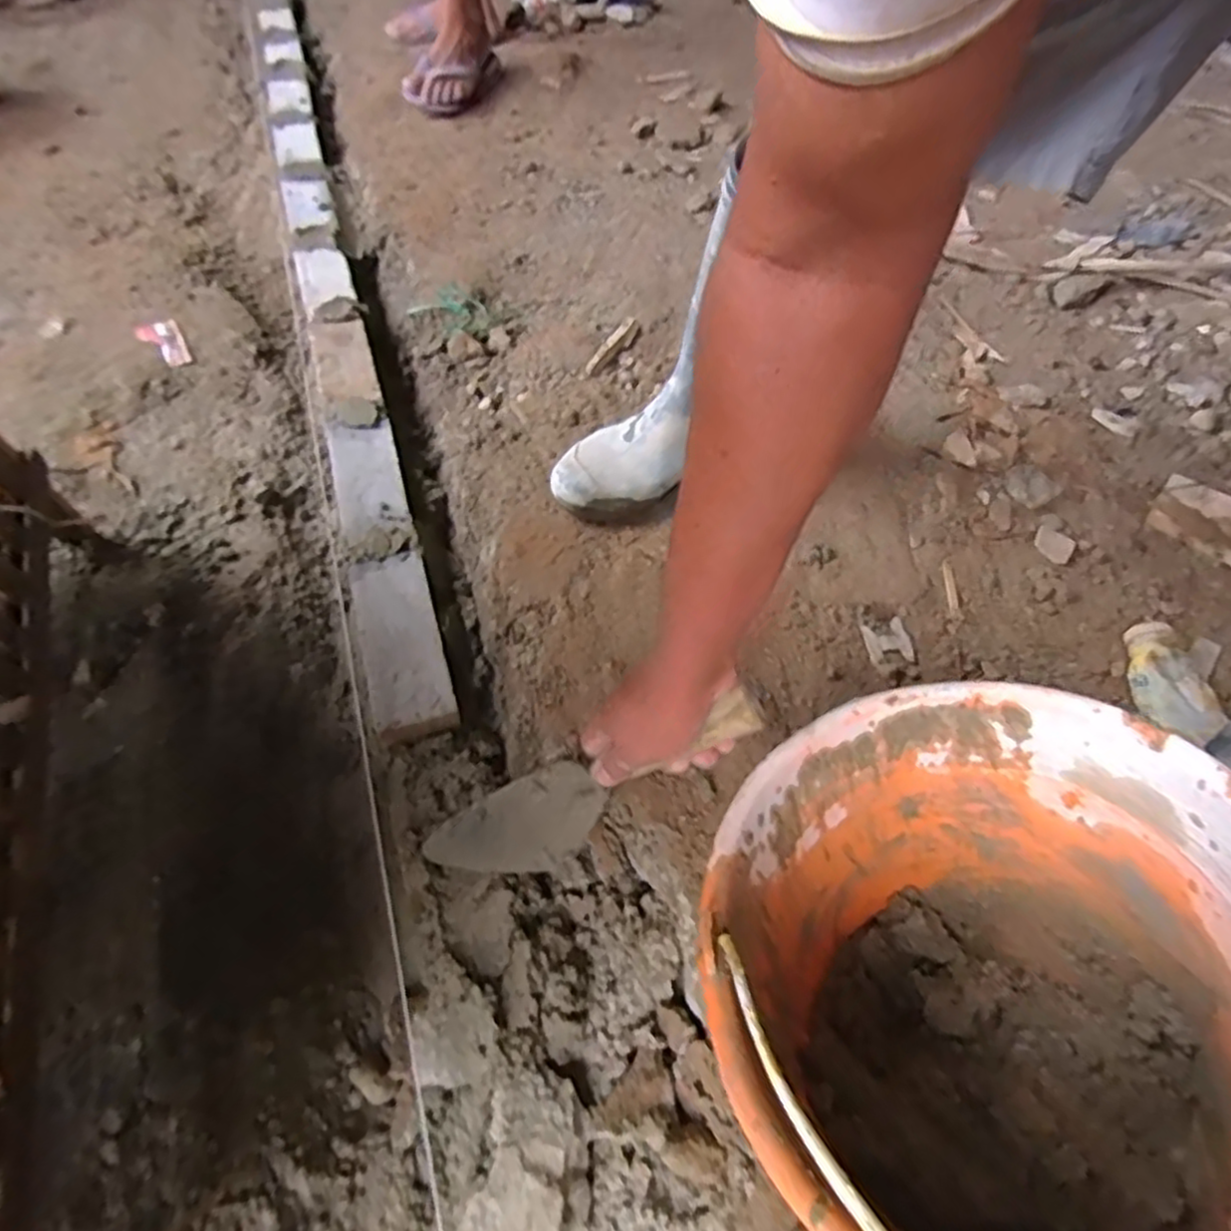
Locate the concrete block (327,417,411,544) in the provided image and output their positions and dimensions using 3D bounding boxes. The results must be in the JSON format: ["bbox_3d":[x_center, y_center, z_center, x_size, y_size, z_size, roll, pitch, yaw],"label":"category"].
[{"bbox_3d":[-0.285,-0.151,0.816,0.074,0.051,0.187,-15,58,-11],"label":"concrete block"}]

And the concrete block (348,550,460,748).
[{"bbox_3d":[-0.209,0.027,0.687,0.072,0.041,0.195,-15,58,-11],"label":"concrete block"}]

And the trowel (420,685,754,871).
[{"bbox_3d":[-0.023,0.135,0.539,0.316,0.049,0.087,-30,52,29],"label":"trowel"}]

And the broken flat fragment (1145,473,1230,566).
[{"bbox_3d":[0.678,-0.110,0.795,0.113,0.011,0.106,36,63,20],"label":"broken flat fragment"}]

